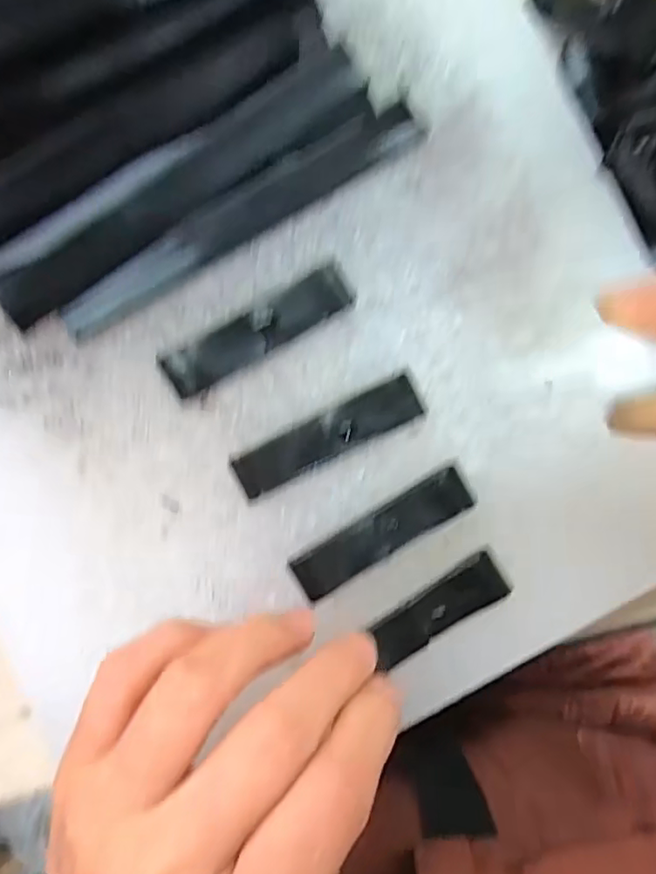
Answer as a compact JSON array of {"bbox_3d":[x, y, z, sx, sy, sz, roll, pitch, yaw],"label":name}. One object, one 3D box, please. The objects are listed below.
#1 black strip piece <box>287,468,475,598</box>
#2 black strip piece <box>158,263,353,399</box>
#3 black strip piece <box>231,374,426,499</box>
[{"bbox_3d":[0.018,0.031,0.199,0.062,0.007,0.015,-29,94,-6],"label":"black strip piece"},{"bbox_3d":[-0.022,-0.035,0.196,0.065,0.007,0.014,-31,94,-6],"label":"black strip piece"},{"bbox_3d":[0.001,-0.001,0.198,0.064,0.008,0.015,-26,94,-6],"label":"black strip piece"}]

